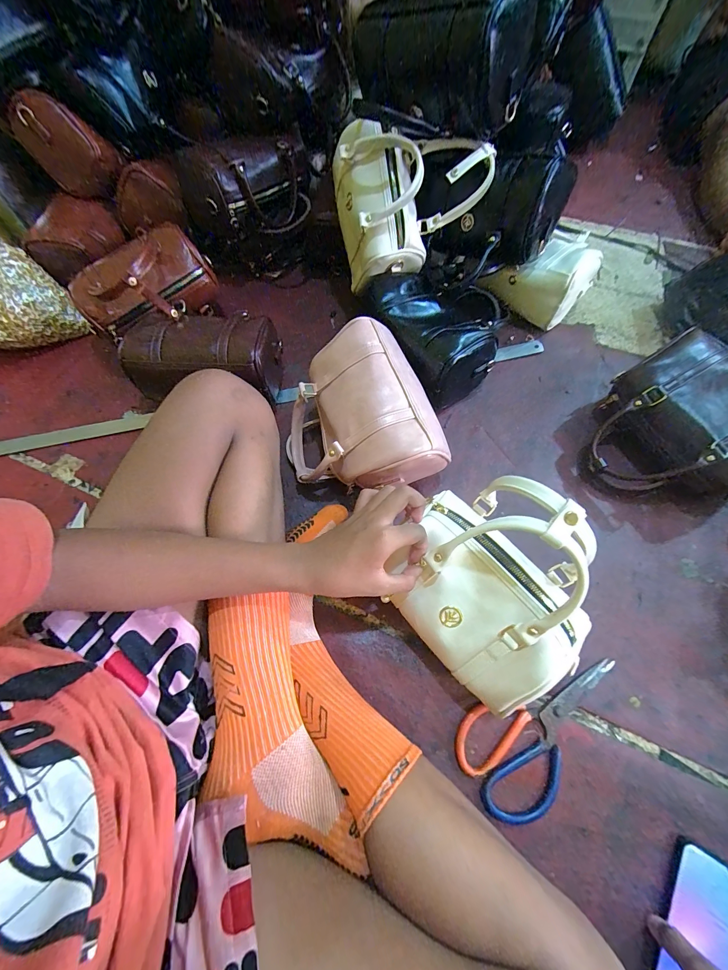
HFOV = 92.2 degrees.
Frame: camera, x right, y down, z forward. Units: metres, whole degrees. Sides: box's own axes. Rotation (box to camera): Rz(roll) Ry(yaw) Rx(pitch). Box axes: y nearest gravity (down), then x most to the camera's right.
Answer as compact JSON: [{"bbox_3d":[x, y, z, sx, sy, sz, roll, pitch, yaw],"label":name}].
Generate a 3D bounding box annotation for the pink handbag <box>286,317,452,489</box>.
[{"bbox_3d":[-0.014,-0.088,0.492,0.189,0.135,0.211,-22,67,-9],"label":"pink handbag"}]

